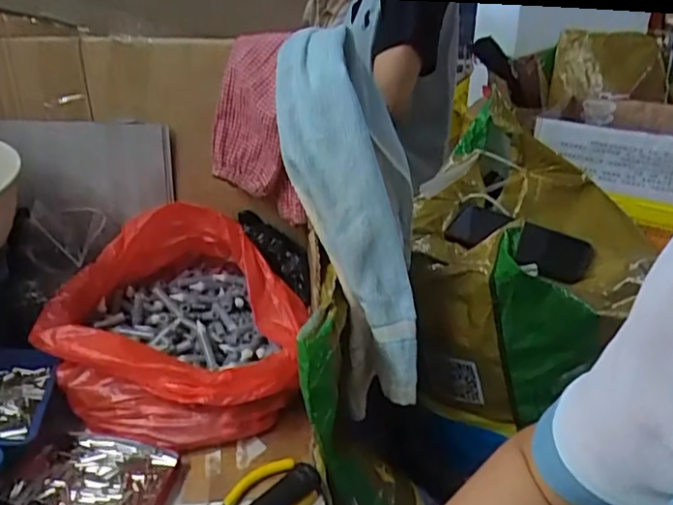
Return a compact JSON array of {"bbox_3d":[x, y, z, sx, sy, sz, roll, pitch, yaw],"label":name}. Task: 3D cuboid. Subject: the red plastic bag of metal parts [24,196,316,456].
[{"bbox_3d":[-0.145,0.059,0.565,0.231,0.132,0.220,-3,26,-9],"label":"red plastic bag of metal parts"}]

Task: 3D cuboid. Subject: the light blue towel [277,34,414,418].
[{"bbox_3d":[0.013,-0.032,0.561,0.126,0.313,0.150,1,25,-1],"label":"light blue towel"}]

